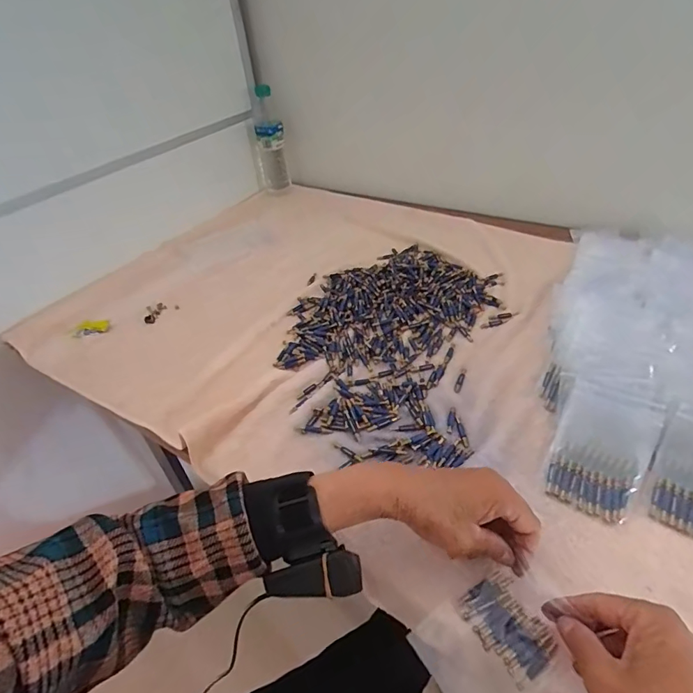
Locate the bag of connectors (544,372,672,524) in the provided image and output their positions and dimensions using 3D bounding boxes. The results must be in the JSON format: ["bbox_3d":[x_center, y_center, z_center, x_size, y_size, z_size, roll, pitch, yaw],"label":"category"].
[{"bbox_3d":[0.243,0.092,0.418,0.080,0.014,0.132,21,67,24],"label":"bag of connectors"}]

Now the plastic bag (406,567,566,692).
[{"bbox_3d":[0.111,0.217,0.327,0.107,0.007,0.078,-39,49,-10],"label":"plastic bag"}]

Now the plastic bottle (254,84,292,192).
[{"bbox_3d":[-0.174,-0.460,0.993,0.072,0.200,0.082,-10,41,-3],"label":"plastic bottle"}]

